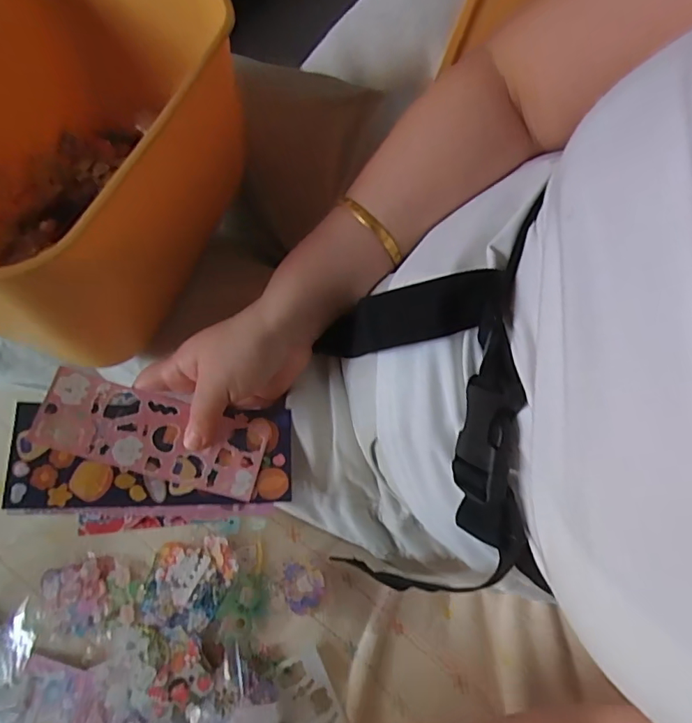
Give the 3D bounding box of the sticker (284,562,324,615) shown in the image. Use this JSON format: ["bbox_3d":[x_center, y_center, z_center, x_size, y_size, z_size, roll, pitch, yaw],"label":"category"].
[{"bbox_3d":[-0.034,0.180,0.405,0.031,0.006,0.036,-4,66,-1],"label":"sticker"}]

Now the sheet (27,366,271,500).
[{"bbox_3d":[-0.127,0.048,0.340,0.145,0.006,0.053,18,71,-11],"label":"sheet"}]

